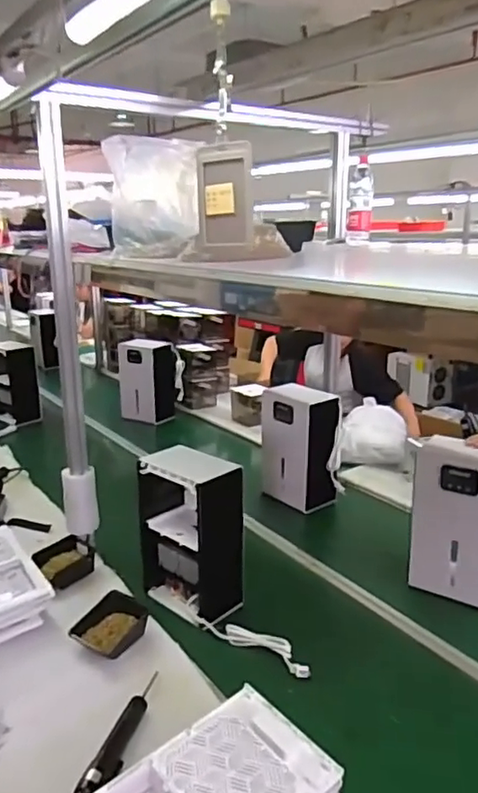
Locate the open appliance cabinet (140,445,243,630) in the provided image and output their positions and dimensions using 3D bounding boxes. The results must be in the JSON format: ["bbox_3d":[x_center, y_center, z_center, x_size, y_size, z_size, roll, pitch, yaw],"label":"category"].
[{"bbox_3d":[-0.108,0.303,1.361,0.123,0.351,0.238,-17,23,-42],"label":"open appliance cabinet"}]

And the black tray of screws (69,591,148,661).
[{"bbox_3d":[-0.271,0.488,1.266,0.131,0.046,0.146,9,20,29],"label":"black tray of screws"}]

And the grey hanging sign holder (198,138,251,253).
[{"bbox_3d":[-0.016,-0.216,0.639,0.069,0.108,0.009,9,21,28],"label":"grey hanging sign holder"}]

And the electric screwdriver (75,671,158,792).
[{"bbox_3d":[-0.202,0.575,1.013,0.040,0.035,0.292,3,18,14],"label":"electric screwdriver"}]

